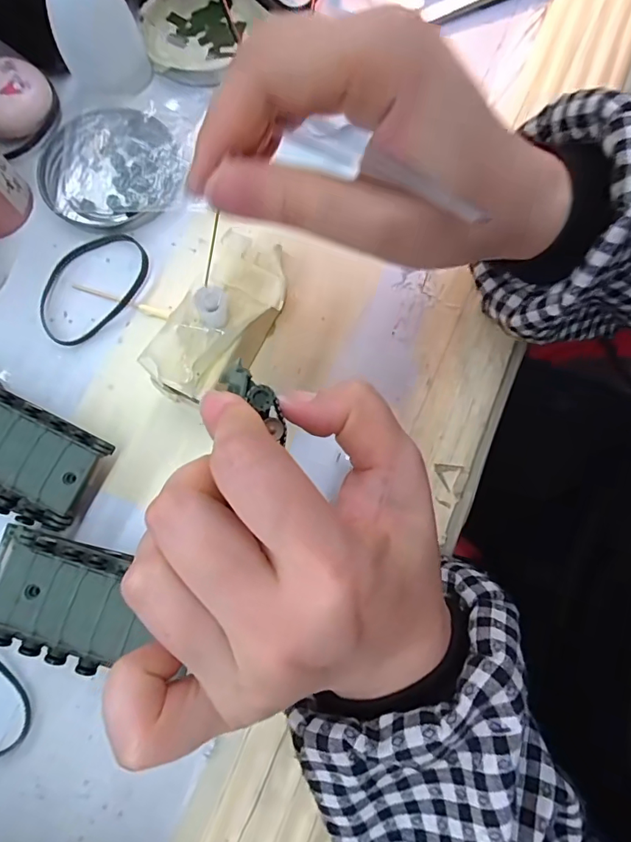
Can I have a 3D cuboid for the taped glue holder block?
[{"bbox_3d":[-0.043,-0.048,0.217,0.041,0.026,0.083,28,79,9],"label":"taped glue holder block"}]

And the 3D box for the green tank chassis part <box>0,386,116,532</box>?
[{"bbox_3d":[-0.146,0.016,0.227,0.087,0.032,0.052,24,78,8],"label":"green tank chassis part"}]

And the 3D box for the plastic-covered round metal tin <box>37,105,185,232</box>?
[{"bbox_3d":[-0.118,-0.145,0.276,0.084,0.009,0.073,3,76,4],"label":"plastic-covered round metal tin"}]

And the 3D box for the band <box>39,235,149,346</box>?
[{"bbox_3d":[-0.124,-0.075,0.263,0.070,0.004,0.049,-44,78,-8],"label":"band"}]

